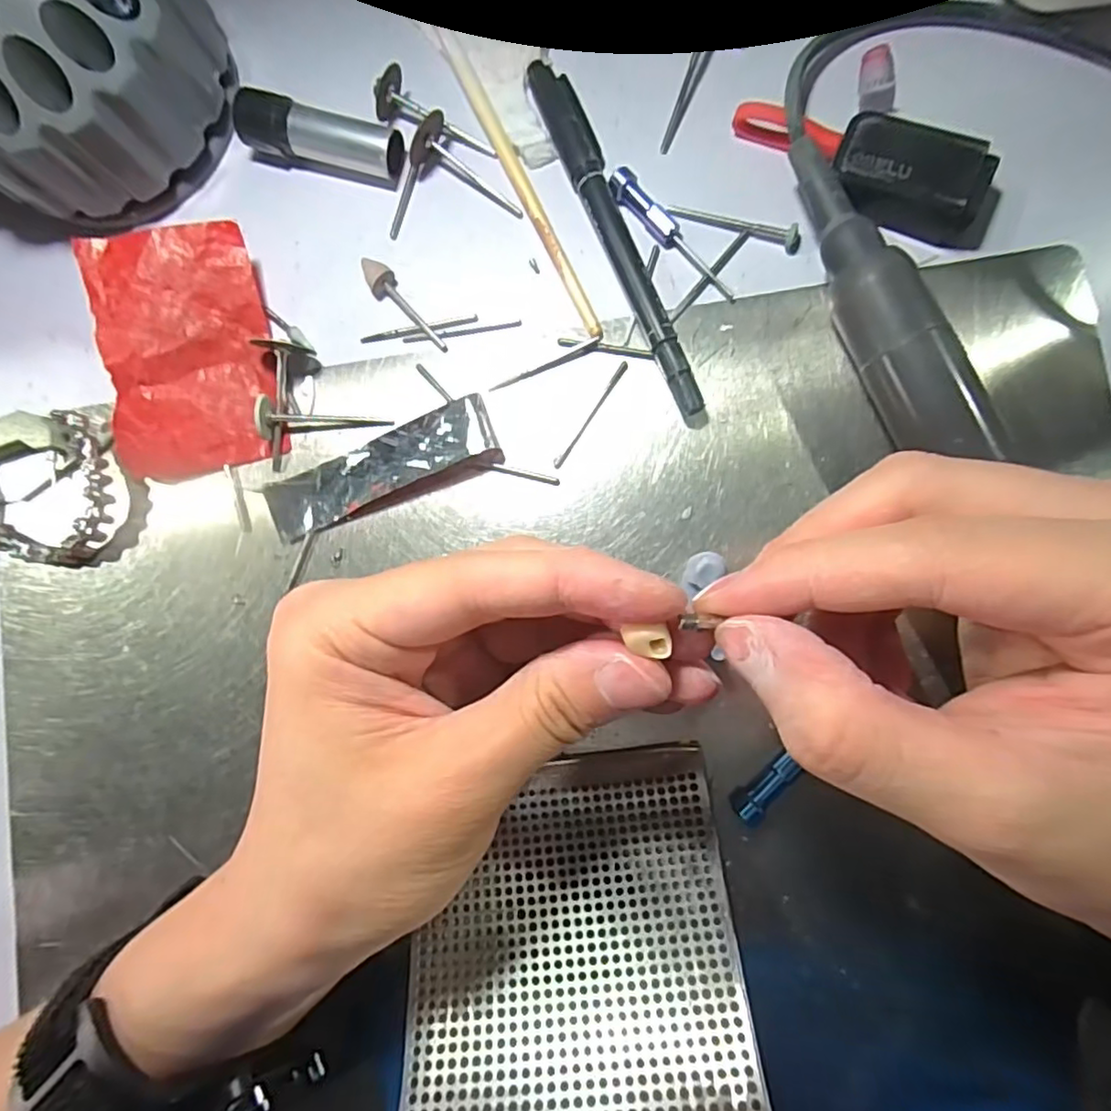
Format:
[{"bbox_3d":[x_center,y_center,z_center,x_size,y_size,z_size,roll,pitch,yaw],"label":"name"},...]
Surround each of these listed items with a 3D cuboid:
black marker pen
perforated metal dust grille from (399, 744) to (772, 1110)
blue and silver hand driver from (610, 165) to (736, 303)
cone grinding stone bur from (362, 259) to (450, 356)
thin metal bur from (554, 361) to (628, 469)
[{"bbox_3d":[0.021,-0.114,0.220,0.013,0.011,0.140,-22,85,3],"label":"black marker pen"},{"bbox_3d":[0.005,0.119,0.182,0.096,0.014,0.112,-8,53,6],"label":"perforated metal dust grille"},{"bbox_3d":[0.041,-0.112,0.220,0.009,0.007,0.060,-40,84,1],"label":"blue and silver hand driver"},{"bbox_3d":[-0.056,-0.090,0.227,0.010,0.007,0.043,-36,84,1],"label":"cone grinding stone bur"},{"bbox_3d":[0.012,-0.050,0.219,0.004,0.004,0.044,34,89,6],"label":"thin metal bur"}]

